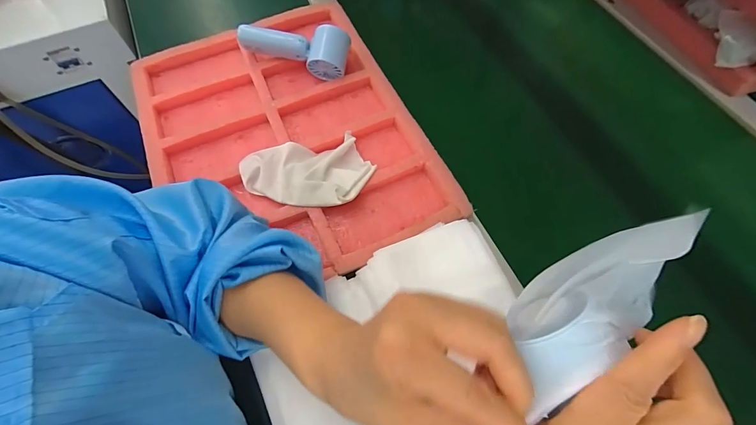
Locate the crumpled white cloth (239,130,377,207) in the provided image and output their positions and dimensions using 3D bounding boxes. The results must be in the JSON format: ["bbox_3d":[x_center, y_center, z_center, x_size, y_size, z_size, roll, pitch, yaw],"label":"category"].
[{"bbox_3d":[-0.086,-0.043,0.451,0.154,0.027,0.099,-12,63,-4],"label":"crumpled white cloth"}]

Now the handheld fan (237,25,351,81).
[{"bbox_3d":[-0.121,-0.232,0.529,0.155,0.058,0.060,6,64,5],"label":"handheld fan"}]

